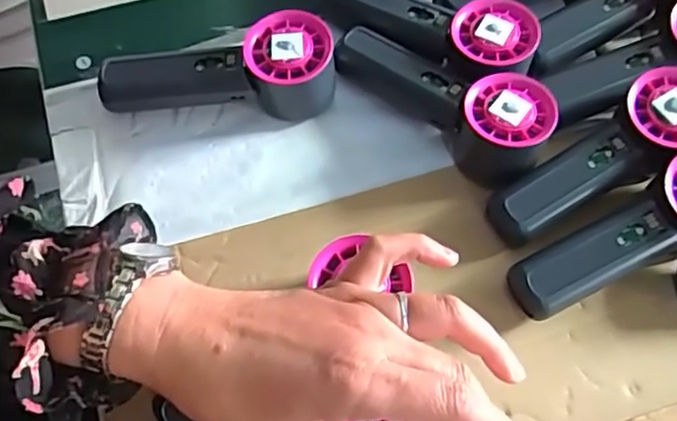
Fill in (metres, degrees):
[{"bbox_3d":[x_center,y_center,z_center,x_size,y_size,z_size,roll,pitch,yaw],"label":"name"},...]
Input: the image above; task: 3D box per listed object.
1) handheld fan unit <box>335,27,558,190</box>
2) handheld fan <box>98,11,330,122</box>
[{"bbox_3d":[0.071,-0.082,0.441,0.149,0.054,0.054,40,71,14],"label":"handheld fan unit"},{"bbox_3d":[-0.081,-0.096,0.439,0.152,0.056,0.049,1,66,-2],"label":"handheld fan"}]

